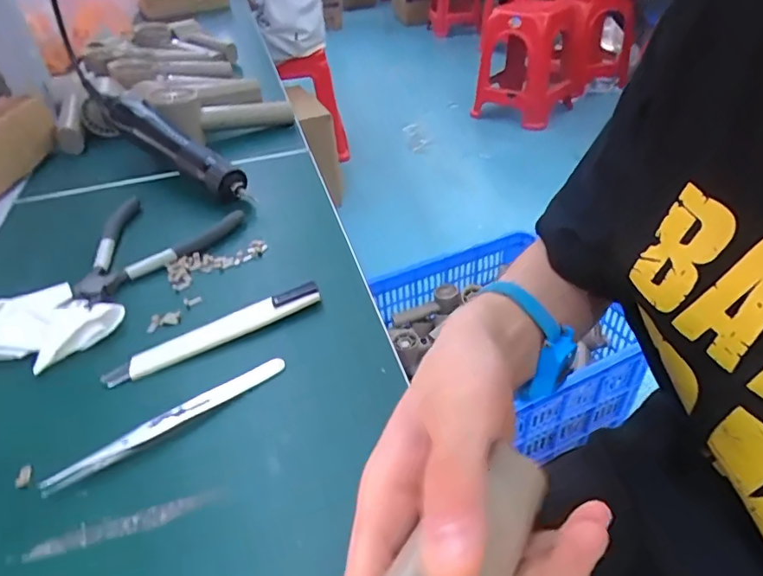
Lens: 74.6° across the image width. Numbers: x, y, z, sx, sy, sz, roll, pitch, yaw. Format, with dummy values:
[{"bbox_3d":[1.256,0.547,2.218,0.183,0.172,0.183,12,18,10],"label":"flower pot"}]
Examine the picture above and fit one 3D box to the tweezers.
[{"bbox_3d":[-0.112,0.070,0.273,0.130,0.013,0.011,-30,45,-29],"label":"tweezers"}]

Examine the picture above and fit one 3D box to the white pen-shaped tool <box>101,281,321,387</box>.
[{"bbox_3d":[-0.106,0.028,0.324,0.139,0.008,0.018,-21,41,-20],"label":"white pen-shaped tool"}]

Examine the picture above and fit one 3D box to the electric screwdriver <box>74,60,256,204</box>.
[{"bbox_3d":[-0.226,-0.161,0.511,0.256,0.034,0.035,36,54,21],"label":"electric screwdriver"}]

